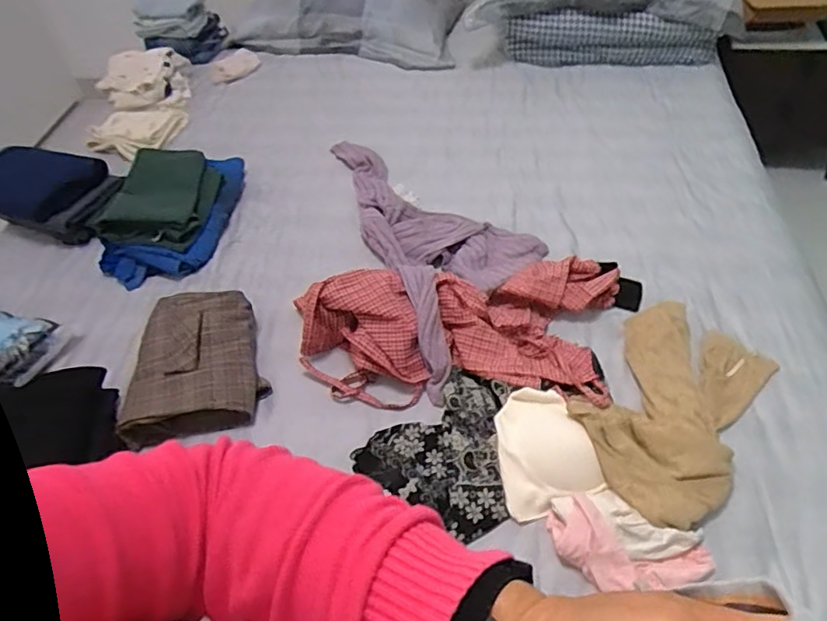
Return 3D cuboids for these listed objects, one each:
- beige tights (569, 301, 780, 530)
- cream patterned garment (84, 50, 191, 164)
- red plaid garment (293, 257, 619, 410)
[{"bbox_3d":[0.404,0.144,0.917,0.238,0.055,0.401,30,58,25],"label":"beige tights"},{"bbox_3d":[-0.753,-0.569,1.588,0.244,0.121,0.396,-10,50,-4],"label":"cream patterned garment"},{"bbox_3d":[0.099,0.011,1.023,0.578,0.134,0.316,4,51,7],"label":"red plaid garment"}]

